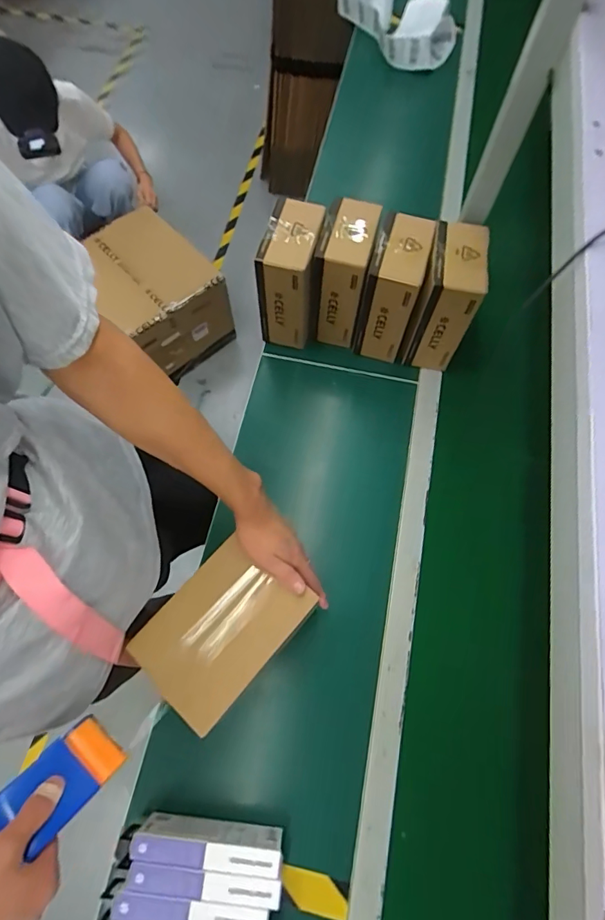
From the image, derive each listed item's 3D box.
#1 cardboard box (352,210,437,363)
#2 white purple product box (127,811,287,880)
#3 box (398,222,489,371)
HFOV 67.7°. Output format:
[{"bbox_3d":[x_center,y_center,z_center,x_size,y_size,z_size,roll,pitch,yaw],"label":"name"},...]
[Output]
[{"bbox_3d":[0.151,-0.294,0.783,0.087,0.187,0.145,15,68,5],"label":"cardboard box"},{"bbox_3d":[-0.112,0.466,0.551,0.171,0.072,0.032,6,68,1],"label":"white purple product box"},{"bbox_3d":[0.241,-0.278,0.780,0.095,0.194,0.147,15,69,5],"label":"box"}]

